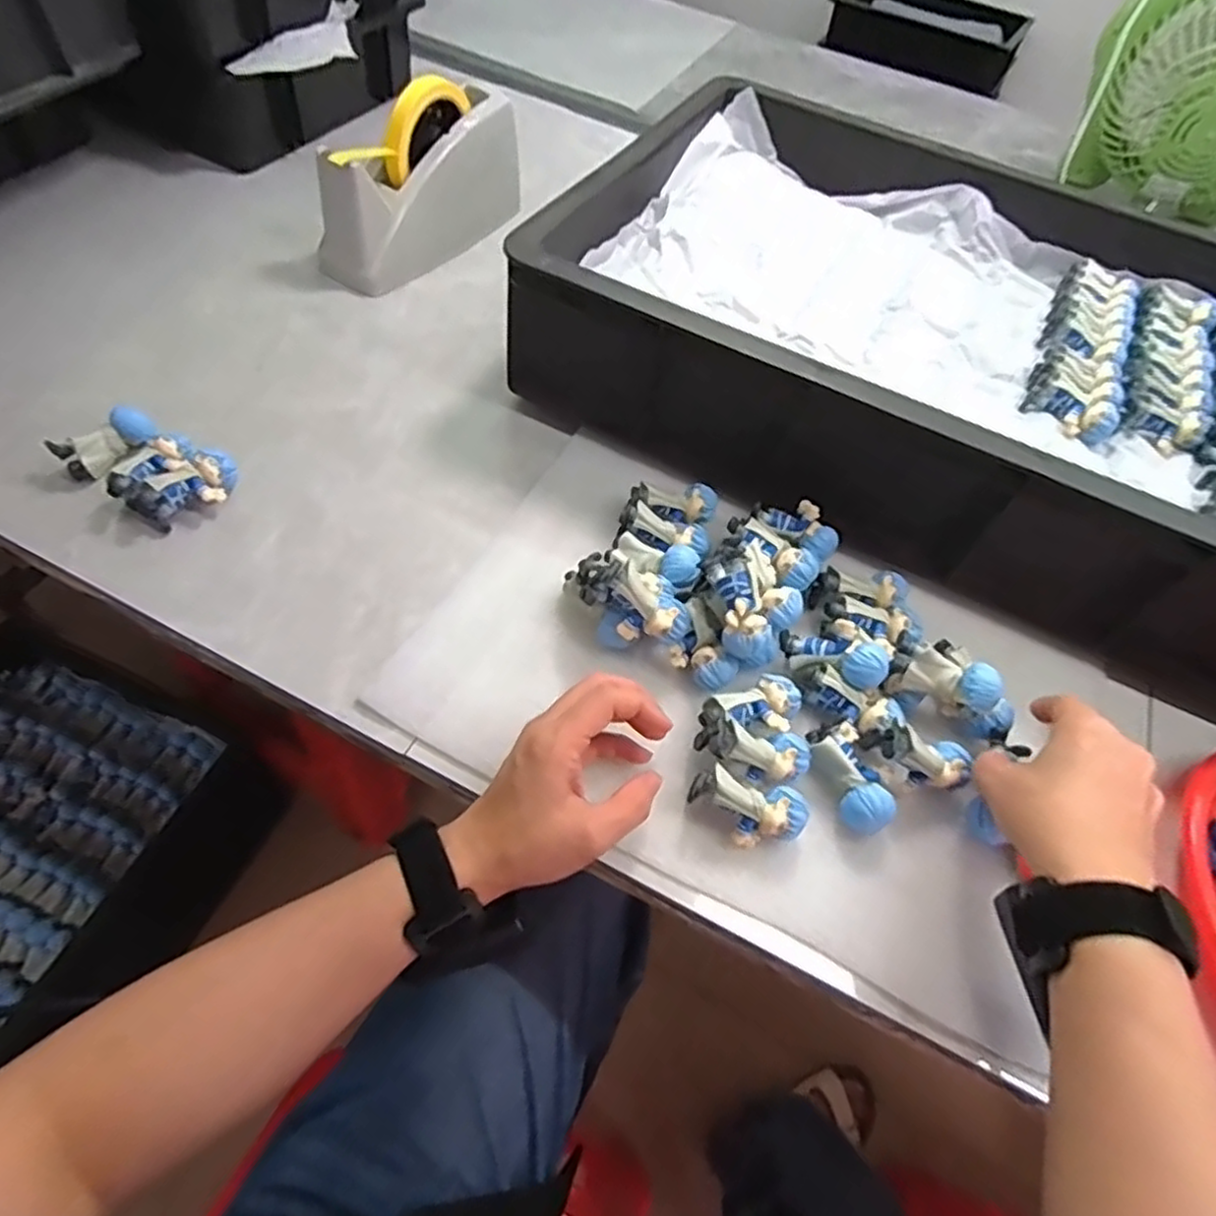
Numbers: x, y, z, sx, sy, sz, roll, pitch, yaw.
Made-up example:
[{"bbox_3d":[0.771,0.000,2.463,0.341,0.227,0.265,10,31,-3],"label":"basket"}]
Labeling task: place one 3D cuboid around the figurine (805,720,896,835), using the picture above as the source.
[{"bbox_3d":[0.138,0.095,0.406,0.036,0.027,0.061,-20,61,-19],"label":"figurine"}]

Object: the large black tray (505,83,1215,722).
[{"bbox_3d":[0.273,-0.214,0.562,0.567,0.126,0.409,28,57,12],"label":"large black tray"}]

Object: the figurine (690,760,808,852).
[{"bbox_3d":[0.075,0.110,0.385,0.061,0.036,0.030,13,55,2],"label":"figurine"}]

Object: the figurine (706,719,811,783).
[{"bbox_3d":[0.080,0.079,0.395,0.062,0.022,0.024,20,54,-20],"label":"figurine"}]

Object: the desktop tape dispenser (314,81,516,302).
[{"bbox_3d":[-0.165,-0.386,0.647,0.060,0.117,0.218,34,59,15],"label":"desktop tape dispenser"}]

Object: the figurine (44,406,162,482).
[{"bbox_3d":[-0.341,-0.113,0.488,0.025,0.028,0.060,40,60,19],"label":"figurine"}]

